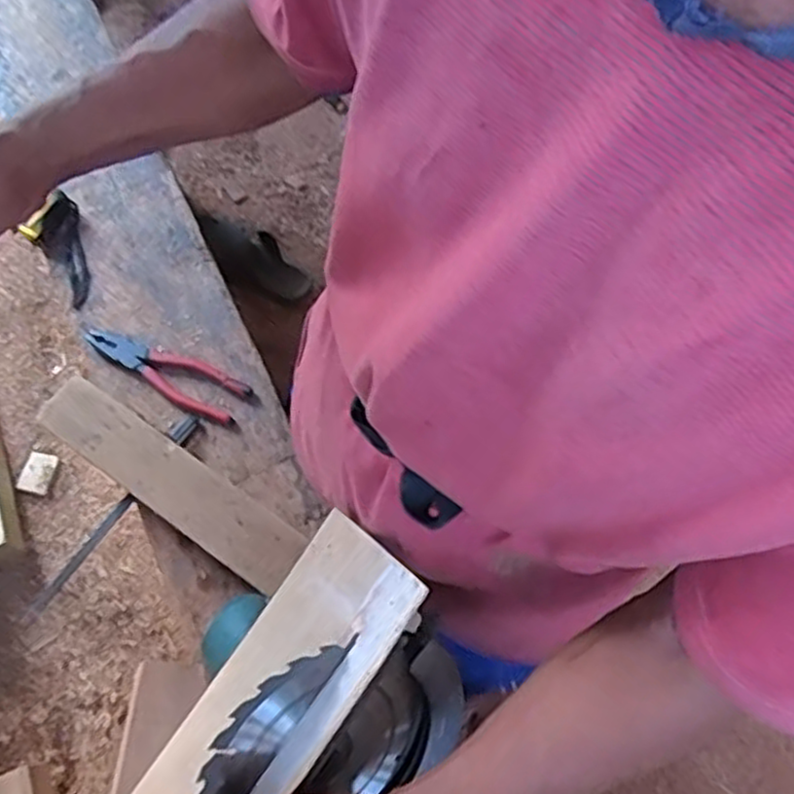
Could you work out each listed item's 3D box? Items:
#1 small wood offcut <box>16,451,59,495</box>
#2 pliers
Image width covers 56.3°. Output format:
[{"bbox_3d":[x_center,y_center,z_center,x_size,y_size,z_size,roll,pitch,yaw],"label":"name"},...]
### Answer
[{"bbox_3d":[-0.445,0.093,0.919,0.037,0.004,0.052,14,58,-12],"label":"small wood offcut"},{"bbox_3d":[-0.255,-0.034,0.814,0.196,0.028,0.054,28,68,10],"label":"pliers"}]

